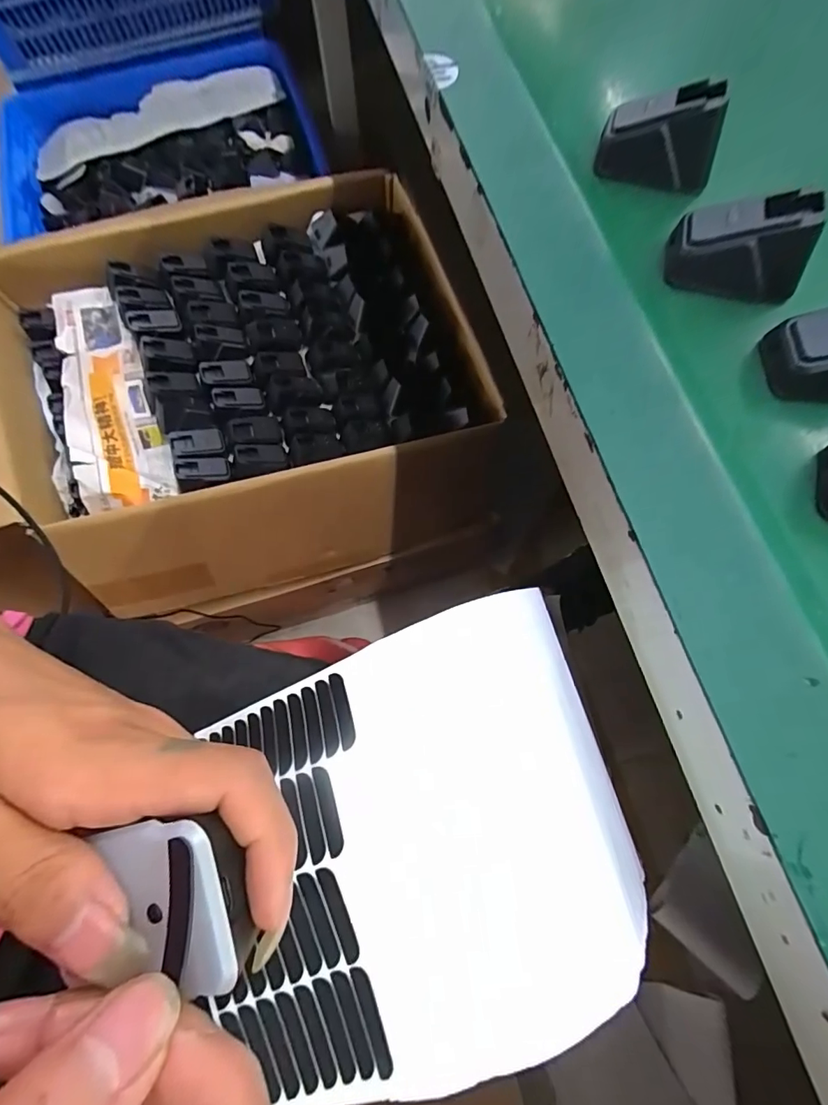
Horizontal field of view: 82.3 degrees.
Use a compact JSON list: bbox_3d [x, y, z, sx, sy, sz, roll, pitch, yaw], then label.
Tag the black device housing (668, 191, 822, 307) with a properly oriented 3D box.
[{"bbox_3d":[0.178,-0.165,0.254,0.068,0.043,0.027,15,72,7],"label":"black device housing"}]

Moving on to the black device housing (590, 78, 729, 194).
[{"bbox_3d":[0.145,-0.244,0.279,0.064,0.043,0.021,15,72,7],"label":"black device housing"}]

